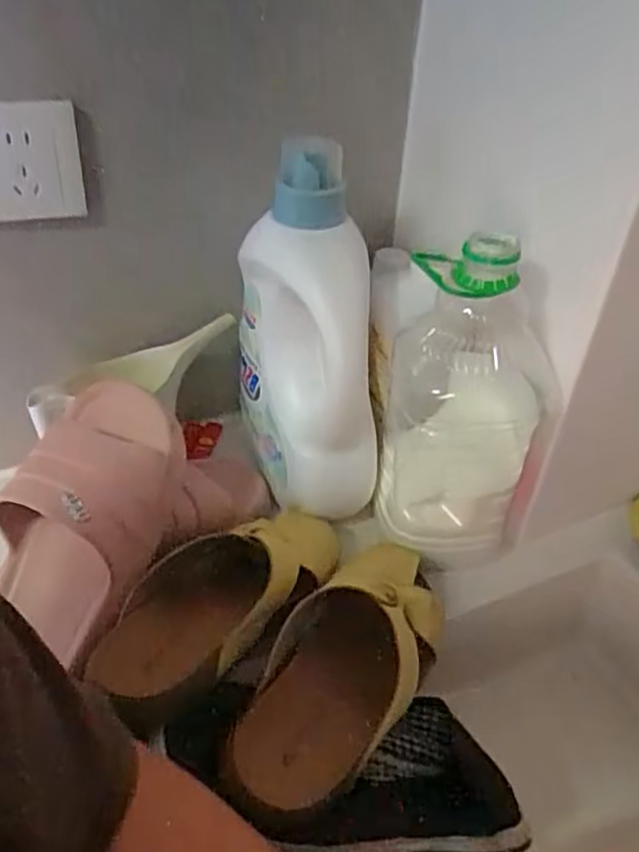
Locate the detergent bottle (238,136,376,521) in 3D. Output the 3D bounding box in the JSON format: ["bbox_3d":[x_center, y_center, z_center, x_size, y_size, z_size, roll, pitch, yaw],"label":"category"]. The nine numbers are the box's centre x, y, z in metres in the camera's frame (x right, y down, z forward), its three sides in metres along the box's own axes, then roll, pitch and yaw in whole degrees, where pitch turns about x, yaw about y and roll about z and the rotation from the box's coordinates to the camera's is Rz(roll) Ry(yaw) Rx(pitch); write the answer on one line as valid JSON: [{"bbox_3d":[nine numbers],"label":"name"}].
[{"bbox_3d":[-0.010,-0.072,0.586,0.100,0.309,0.117,-6,18,-13],"label":"detergent bottle"}]

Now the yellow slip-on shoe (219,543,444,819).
[{"bbox_3d":[0.022,0.168,0.478,0.092,0.059,0.239,22,42,20],"label":"yellow slip-on shoe"}]

